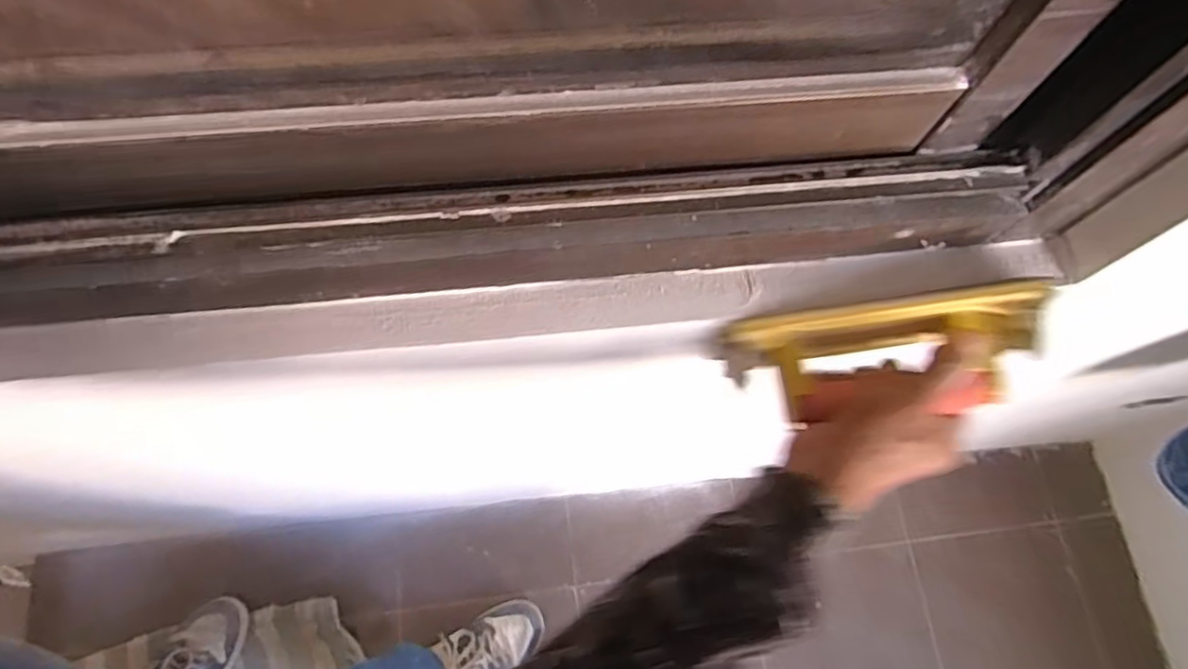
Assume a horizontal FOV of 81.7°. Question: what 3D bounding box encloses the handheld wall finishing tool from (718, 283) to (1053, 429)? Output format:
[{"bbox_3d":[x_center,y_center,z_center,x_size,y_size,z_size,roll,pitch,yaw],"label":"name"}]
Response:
[{"bbox_3d":[0.174,0.020,0.423,0.185,0.074,0.060,-6,71,2],"label":"handheld wall finishing tool"}]

